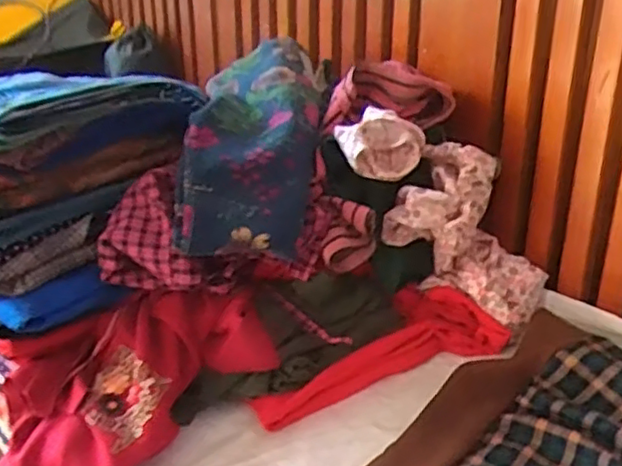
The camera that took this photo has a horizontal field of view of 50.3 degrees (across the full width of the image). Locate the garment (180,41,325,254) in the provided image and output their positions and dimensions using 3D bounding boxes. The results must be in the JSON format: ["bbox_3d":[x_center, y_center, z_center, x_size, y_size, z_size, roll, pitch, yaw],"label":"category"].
[{"bbox_3d":[-0.056,-0.089,0.687,0.131,0.095,0.318,-5,35,3],"label":"garment"}]

